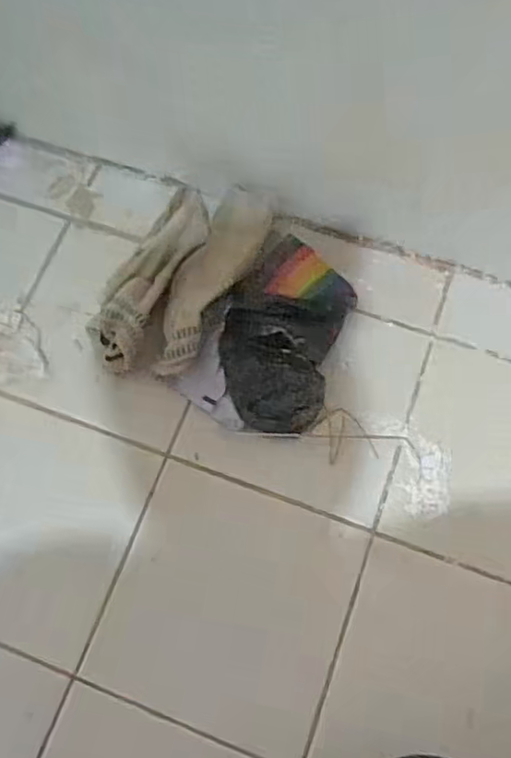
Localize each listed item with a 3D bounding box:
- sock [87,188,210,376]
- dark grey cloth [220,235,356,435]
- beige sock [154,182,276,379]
[{"bbox_3d":[-0.107,-0.106,0.597,0.074,0.038,0.204,23,76,10],"label":"sock"},{"bbox_3d":[0.027,-0.046,0.574,0.108,0.046,0.191,18,75,9],"label":"dark grey cloth"},{"bbox_3d":[-0.048,-0.098,0.584,0.063,0.032,0.204,27,76,11],"label":"beige sock"}]

